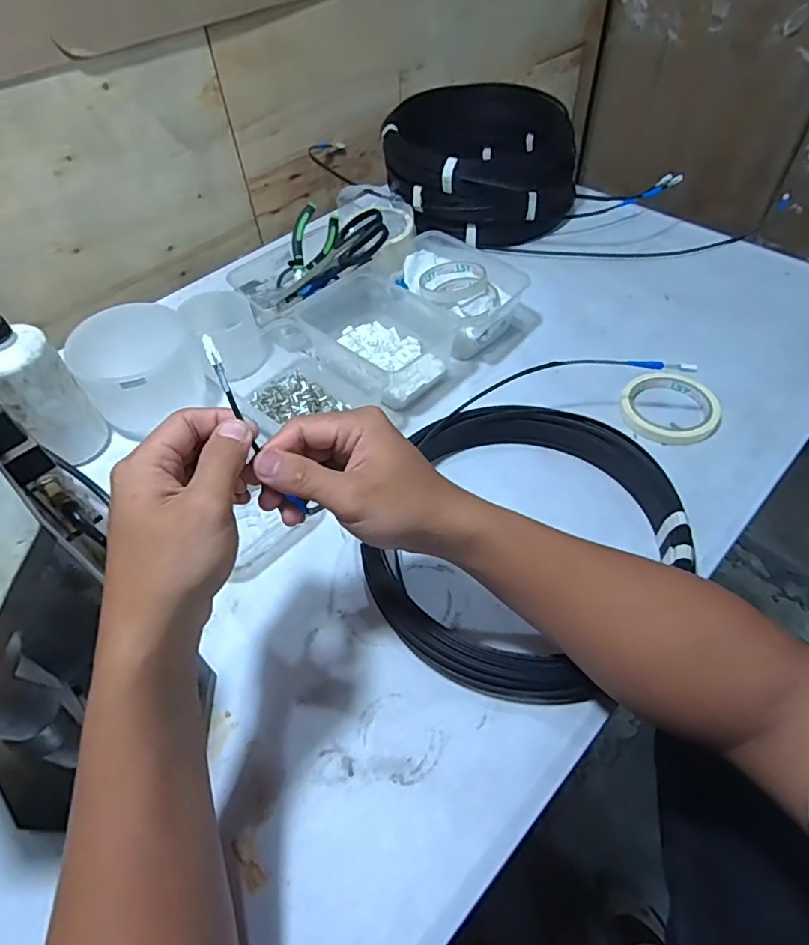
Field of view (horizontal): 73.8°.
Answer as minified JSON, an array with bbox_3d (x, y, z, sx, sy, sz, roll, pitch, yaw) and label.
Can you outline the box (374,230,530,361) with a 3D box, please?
[{"bbox_3d":[0.054,-0.238,0.686,0.123,0.051,0.184,-36,56,-22],"label":"box"}]

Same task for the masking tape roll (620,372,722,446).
[{"bbox_3d":[0.287,-0.070,0.581,0.098,0.022,0.100,-1,52,2],"label":"masking tape roll"}]

